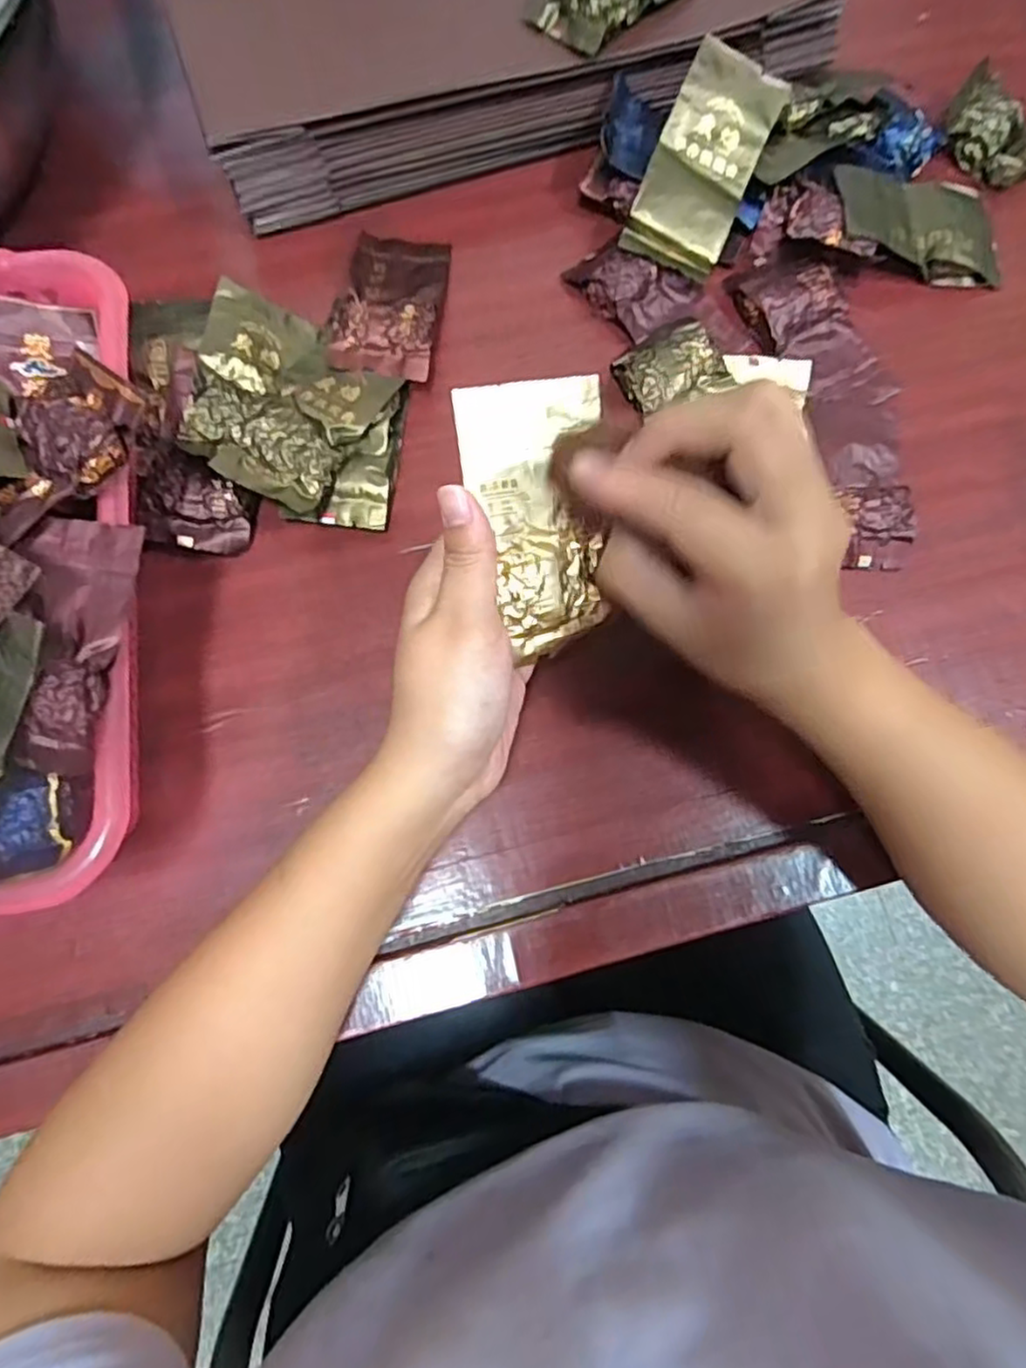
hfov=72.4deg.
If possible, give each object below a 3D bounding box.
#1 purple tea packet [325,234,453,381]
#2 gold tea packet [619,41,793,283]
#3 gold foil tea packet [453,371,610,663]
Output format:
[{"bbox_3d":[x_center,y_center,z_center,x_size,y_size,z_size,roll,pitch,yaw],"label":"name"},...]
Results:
[{"bbox_3d":[-0.071,-0.225,0.409,0.059,0.019,0.115,3,60,0],"label":"purple tea packet"},{"bbox_3d":[0.110,-0.301,0.407,0.056,0.020,0.113,24,96,5],"label":"gold tea packet"},{"bbox_3d":[0.013,-0.065,0.285,0.055,0.018,0.109,-13,110,-4],"label":"gold foil tea packet"}]

